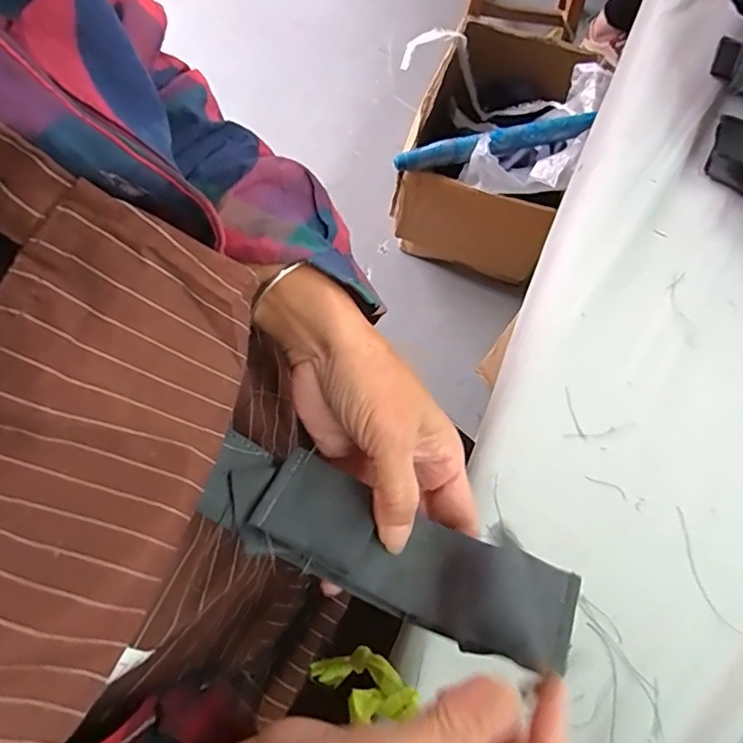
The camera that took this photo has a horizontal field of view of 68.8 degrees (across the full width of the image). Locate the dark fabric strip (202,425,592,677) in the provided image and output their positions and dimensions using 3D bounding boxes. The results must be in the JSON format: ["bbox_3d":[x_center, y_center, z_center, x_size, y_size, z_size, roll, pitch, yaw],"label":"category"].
[{"bbox_3d":[0.005,0.082,0.253,0.176,0.023,0.048,23,72,7],"label":"dark fabric strip"}]

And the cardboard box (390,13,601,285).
[{"bbox_3d":[0.243,-0.463,1.120,0.295,0.287,0.434,18,72,5],"label":"cardboard box"}]

